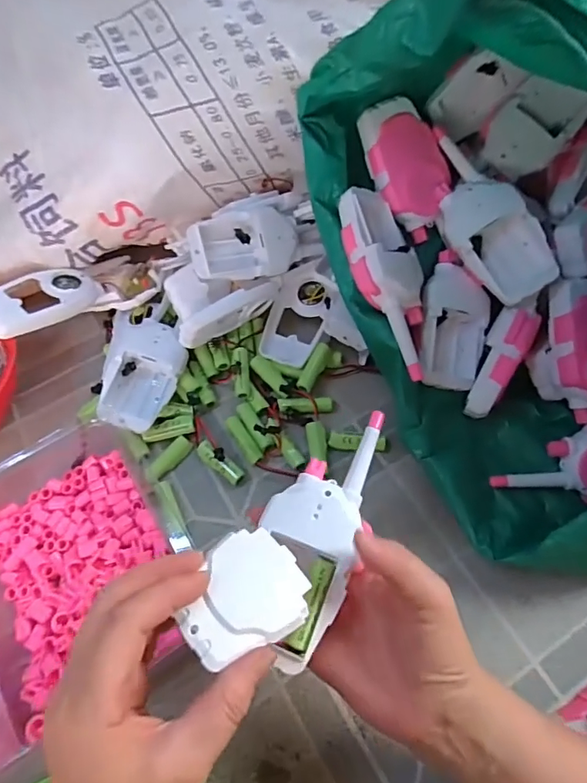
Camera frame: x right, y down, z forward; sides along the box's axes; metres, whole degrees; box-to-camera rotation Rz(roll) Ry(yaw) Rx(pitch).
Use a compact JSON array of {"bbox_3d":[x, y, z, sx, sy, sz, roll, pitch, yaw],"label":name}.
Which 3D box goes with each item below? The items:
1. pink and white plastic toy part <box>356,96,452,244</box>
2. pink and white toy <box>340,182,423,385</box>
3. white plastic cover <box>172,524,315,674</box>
[{"bbox_3d":[0.103,-0.198,0.426,0.061,0.025,0.115,-28,96,-3],"label":"pink and white plastic toy part"},{"bbox_3d":[0.082,-0.095,0.399,0.061,0.037,0.167,-14,78,-5],"label":"pink and white toy"},{"bbox_3d":[-0.028,0.107,0.255,0.067,0.004,0.058,-21,59,-26],"label":"white plastic cover"}]

